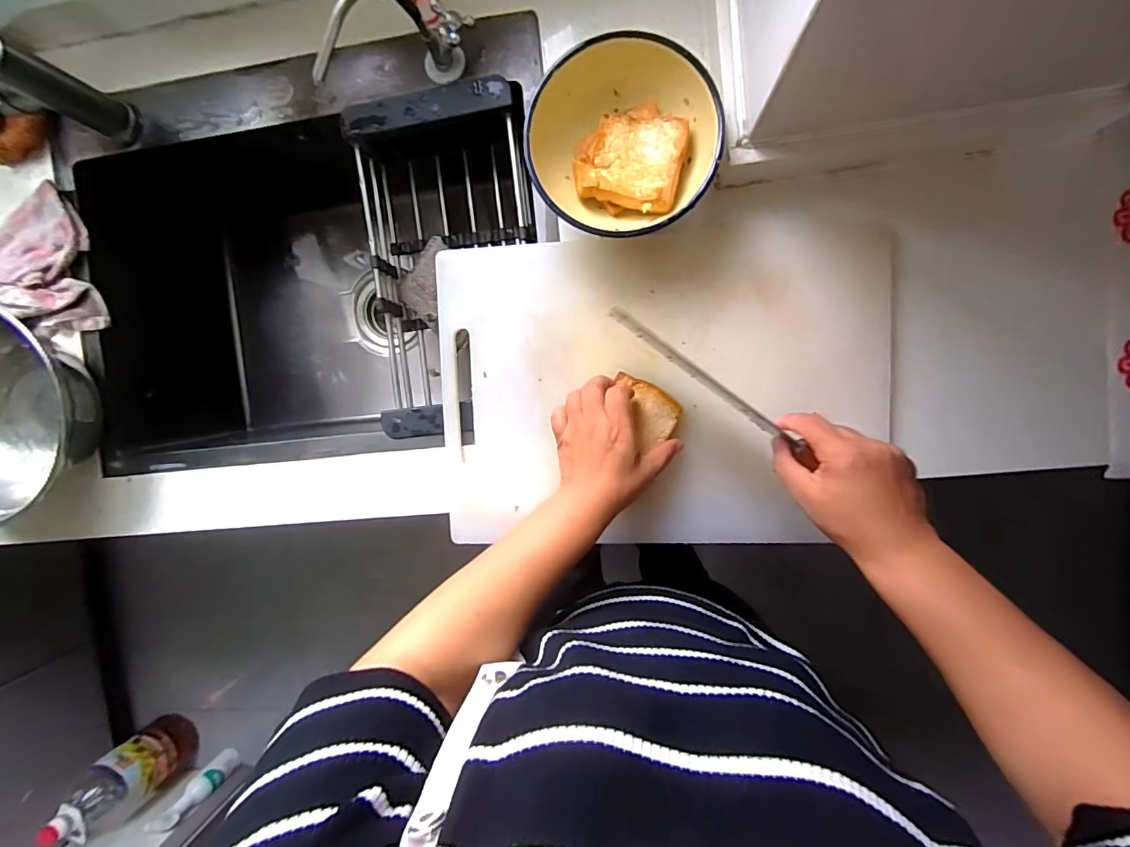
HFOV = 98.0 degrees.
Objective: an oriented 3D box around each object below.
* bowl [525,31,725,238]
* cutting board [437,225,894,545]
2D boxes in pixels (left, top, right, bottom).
[{"bbox_3d":[0.053,-0.263,0.465,0.166,0.065,0.166,0,93,6],"label":"bowl"},{"bbox_3d":[0.094,-0.030,0.504,0.443,0.018,0.316,-3,92,6],"label":"cutting board"}]

